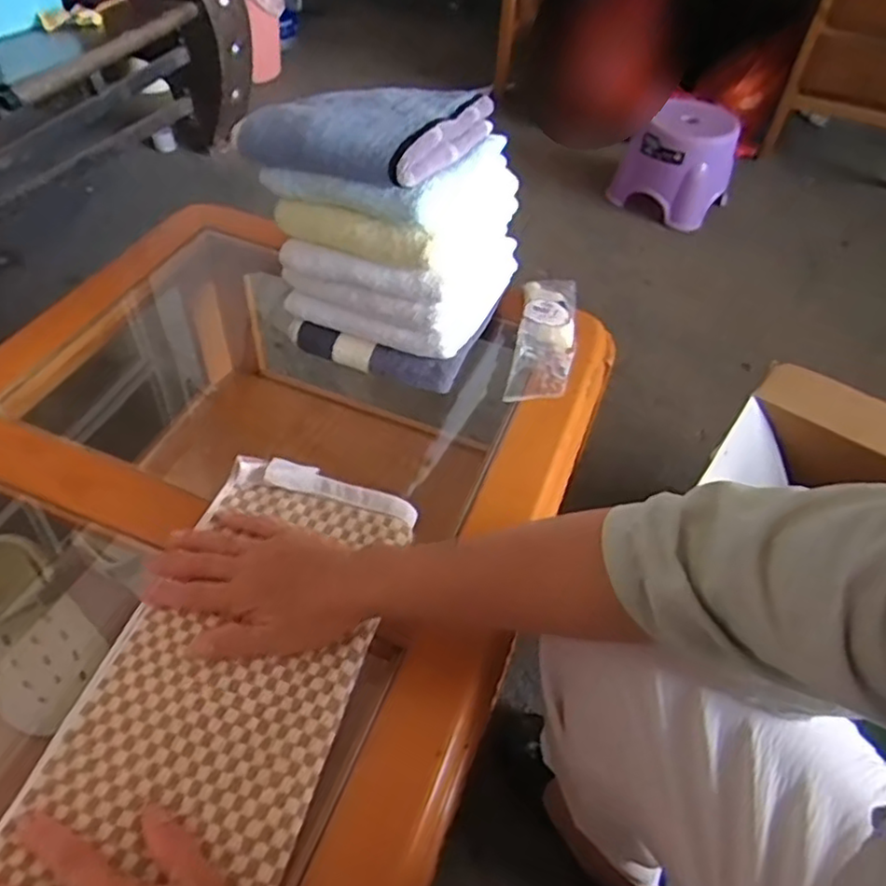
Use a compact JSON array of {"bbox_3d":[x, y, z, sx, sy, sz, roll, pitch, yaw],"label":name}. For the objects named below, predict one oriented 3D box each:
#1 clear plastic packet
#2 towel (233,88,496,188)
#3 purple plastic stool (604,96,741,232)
[{"bbox_3d":[0.110,-0.112,0.718,0.060,0.033,0.173,10,49,4],"label":"clear plastic packet"},{"bbox_3d":[-0.069,-0.284,0.592,0.172,0.037,0.167,23,51,15],"label":"towel"},{"bbox_3d":[0.555,-0.664,1.574,0.232,0.209,0.250,25,52,17],"label":"purple plastic stool"}]

